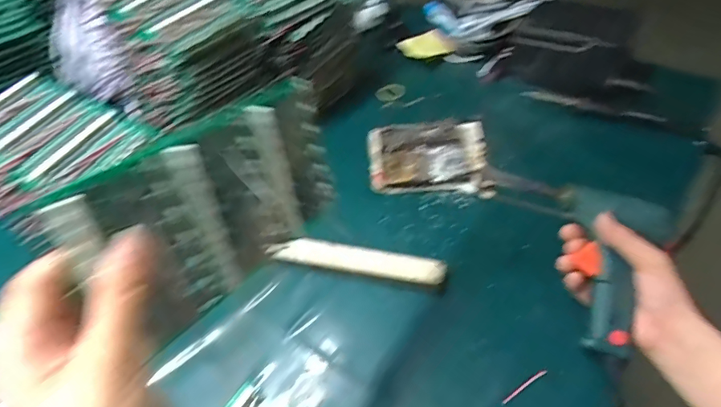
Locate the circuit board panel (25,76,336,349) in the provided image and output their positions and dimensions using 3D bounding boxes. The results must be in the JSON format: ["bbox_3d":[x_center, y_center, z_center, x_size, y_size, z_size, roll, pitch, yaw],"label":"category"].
[{"bbox_3d":[-0.079,-0.002,0.286,0.008,0.102,0.189,7,33,34],"label":"circuit board panel"}]

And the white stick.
[{"bbox_3d":[0.000,0.063,0.496,0.179,0.023,0.032,7,48,11],"label":"white stick"}]

